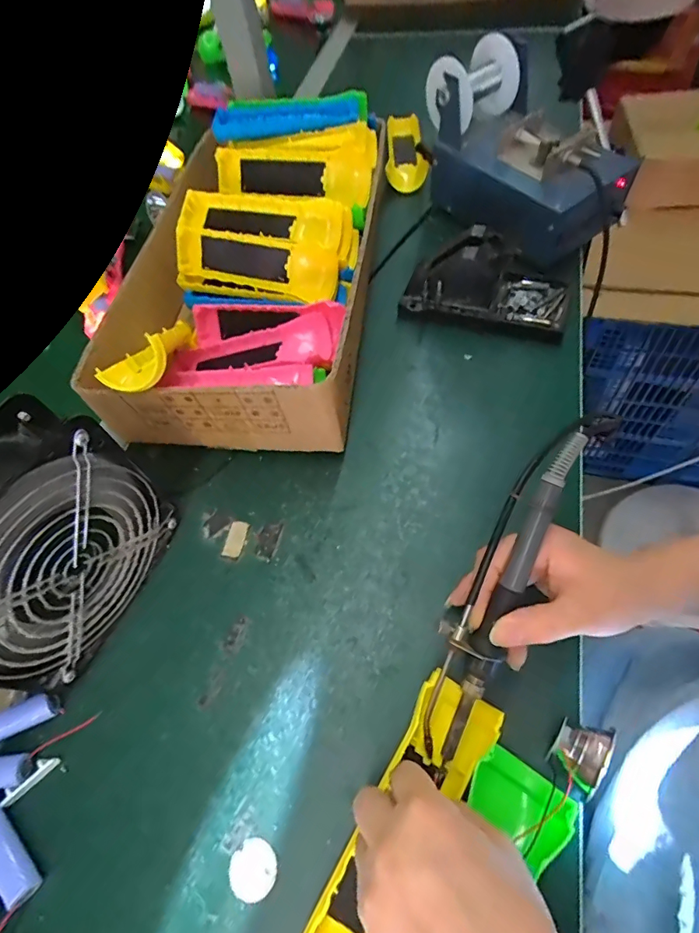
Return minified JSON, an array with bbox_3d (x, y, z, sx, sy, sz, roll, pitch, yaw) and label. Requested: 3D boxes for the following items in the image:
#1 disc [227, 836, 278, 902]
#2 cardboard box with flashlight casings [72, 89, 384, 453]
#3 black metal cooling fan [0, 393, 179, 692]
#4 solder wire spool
[{"bbox_3d":[-0.056,0.235,0.266,0.027,0.004,0.028,-2,61,3],"label":"disc"},{"bbox_3d":[-0.092,-0.206,0.454,0.219,0.105,0.394,3,61,8],"label":"cardboard box with flashlight casings"},{"bbox_3d":[-0.195,0.055,0.296,0.061,0.147,0.146,19,64,16],"label":"black metal cooling fan"},{"bbox_3d":[0.126,-0.395,0.468,0.081,0.057,0.064,-37,65,-16],"label":"solder wire spool"}]

